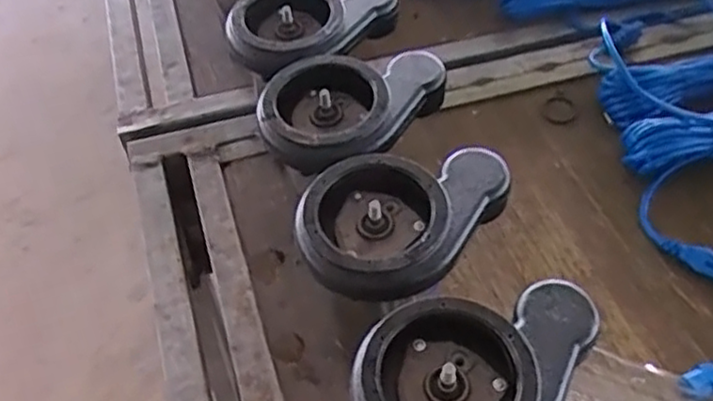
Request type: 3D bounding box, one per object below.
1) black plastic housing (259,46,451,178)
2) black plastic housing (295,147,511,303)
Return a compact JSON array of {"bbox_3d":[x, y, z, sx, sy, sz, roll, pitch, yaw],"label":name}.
[{"bbox_3d":[-0.002,-0.090,0.613,0.164,0.034,0.116,-37,57,-25],"label":"black plastic housing"},{"bbox_3d":[0.035,0.008,0.533,0.169,0.033,0.120,-36,57,-25],"label":"black plastic housing"}]

